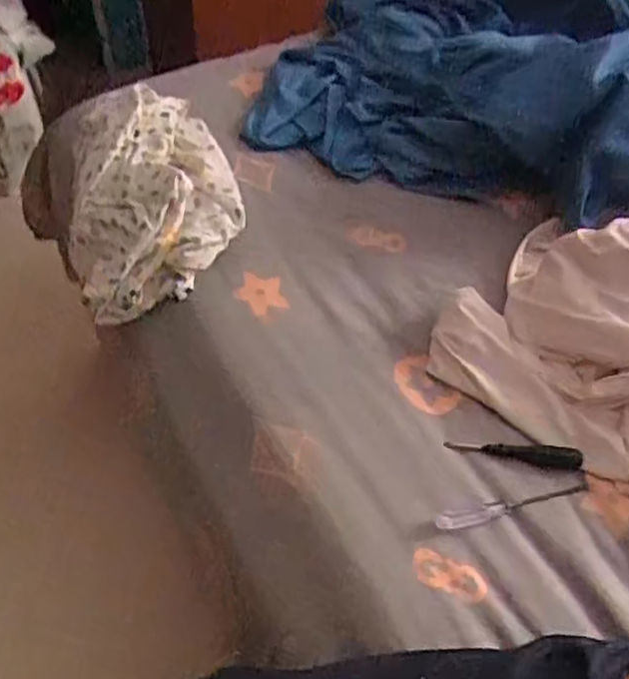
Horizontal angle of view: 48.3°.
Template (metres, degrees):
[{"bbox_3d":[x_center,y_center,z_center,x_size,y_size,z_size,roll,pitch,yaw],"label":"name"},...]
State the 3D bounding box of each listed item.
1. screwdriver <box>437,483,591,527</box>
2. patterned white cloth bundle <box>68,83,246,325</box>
[{"bbox_3d":[0.148,0.122,0.516,0.121,0.008,0.013,-10,55,-10],"label":"screwdriver"},{"bbox_3d":[-0.153,-0.145,0.661,0.156,0.068,0.250,-7,54,-8],"label":"patterned white cloth bundle"}]

